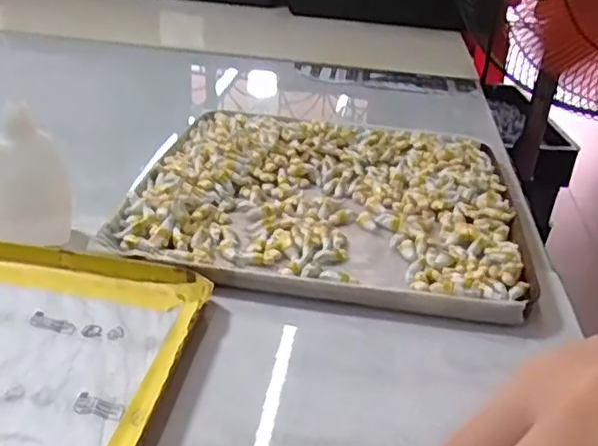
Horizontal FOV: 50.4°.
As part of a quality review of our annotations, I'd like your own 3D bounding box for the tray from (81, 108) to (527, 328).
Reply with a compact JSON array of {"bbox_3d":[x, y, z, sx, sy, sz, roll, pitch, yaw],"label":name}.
[{"bbox_3d":[0.018,-0.020,0.419,0.236,0.016,0.221,7,29,3],"label":"tray"}]

